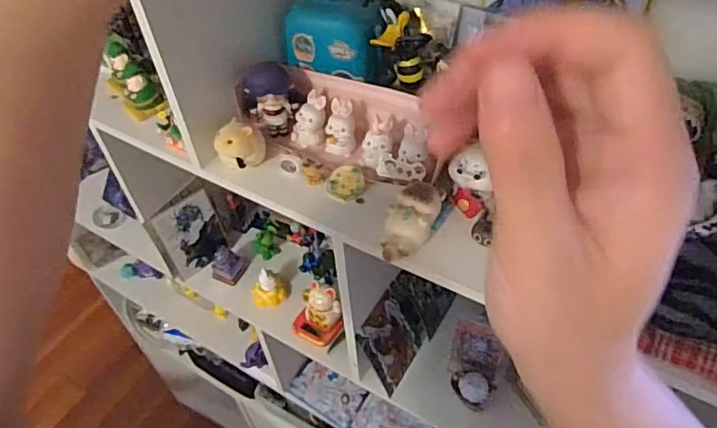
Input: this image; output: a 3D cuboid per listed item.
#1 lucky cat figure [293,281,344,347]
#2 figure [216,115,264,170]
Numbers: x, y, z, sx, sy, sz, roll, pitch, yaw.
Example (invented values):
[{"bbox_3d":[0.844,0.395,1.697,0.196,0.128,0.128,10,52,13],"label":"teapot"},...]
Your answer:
[{"bbox_3d":[-0.050,0.135,0.721,0.066,0.058,0.053,22,53,20],"label":"lucky cat figure"},{"bbox_3d":[-0.110,-0.063,0.509,0.043,0.055,0.029,-17,50,-11],"label":"figure"}]

